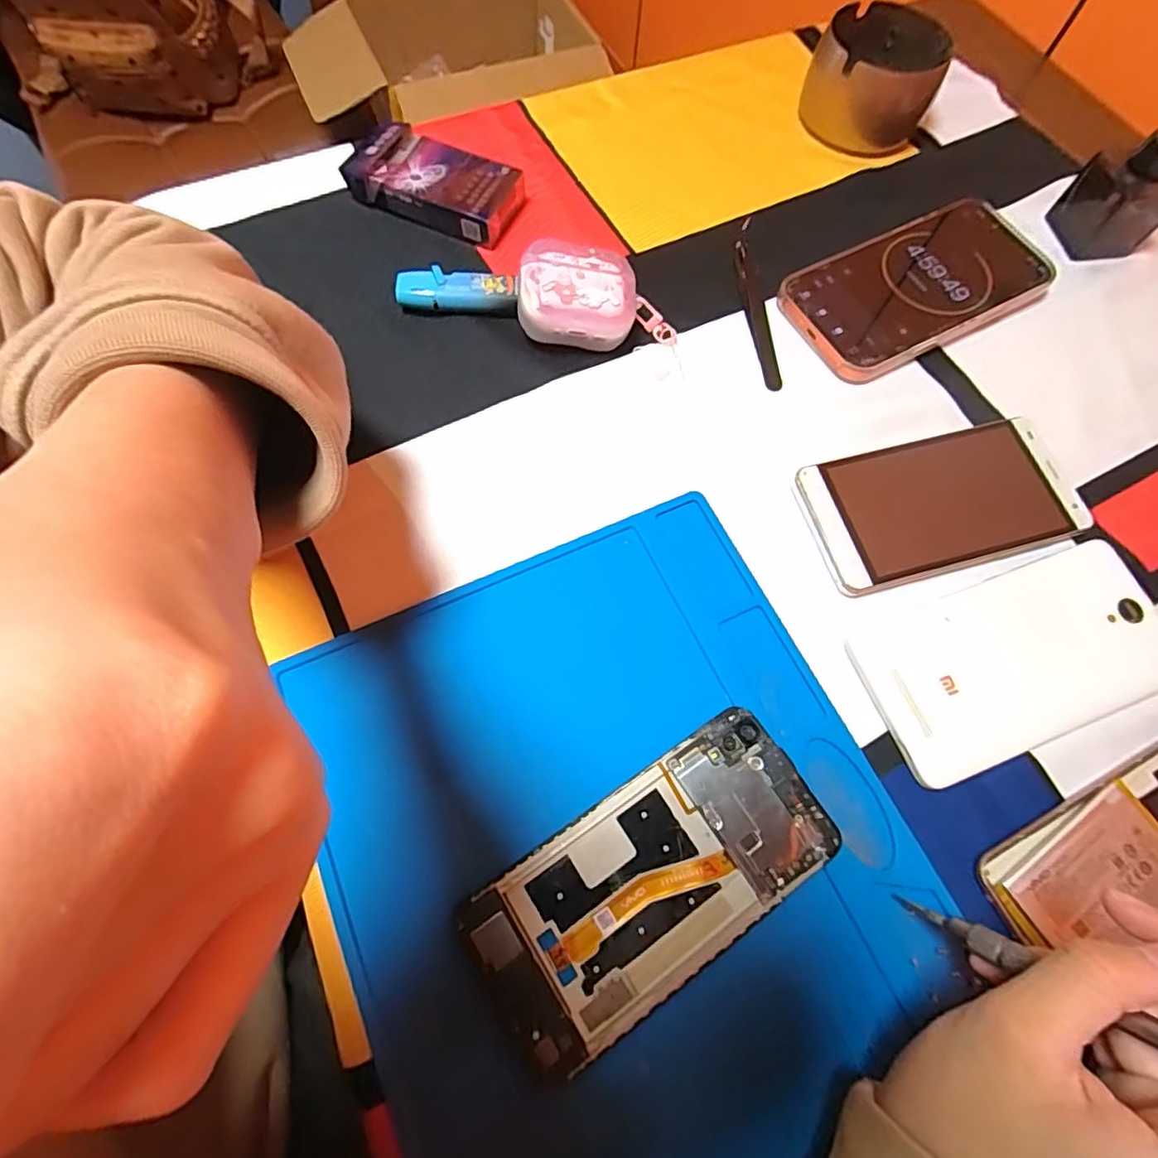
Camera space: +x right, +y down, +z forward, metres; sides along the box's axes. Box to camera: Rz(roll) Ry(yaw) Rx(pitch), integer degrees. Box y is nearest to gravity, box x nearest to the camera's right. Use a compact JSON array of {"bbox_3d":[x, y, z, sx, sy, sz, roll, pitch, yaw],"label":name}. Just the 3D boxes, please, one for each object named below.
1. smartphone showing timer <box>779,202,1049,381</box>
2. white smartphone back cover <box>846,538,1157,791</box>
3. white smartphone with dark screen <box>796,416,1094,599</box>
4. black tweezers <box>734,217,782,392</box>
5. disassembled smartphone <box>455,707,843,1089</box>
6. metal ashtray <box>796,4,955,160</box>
[{"bbox_3d":[0.207,-0.180,0.356,0.164,0.015,0.082,-26,72,-13],"label":"smartphone showing timer"},{"bbox_3d":[0.209,0.037,0.273,0.149,0.011,0.075,-19,71,-10],"label":"white smartphone back cover"},{"bbox_3d":[0.189,-0.040,0.302,0.141,0.011,0.071,-14,70,-8],"label":"white smartphone with dark screen"},{"bbox_3d":[0.106,-0.171,0.348,0.015,0.010,0.129,-3,69,-4],"label":"black tweezers"},{"bbox_3d":[0.030,0.121,0.233,0.147,0.012,0.069,-32,73,-14],"label":"disassembled smartphone"},{"bbox_3d":[0.204,-0.346,0.401,0.083,0.046,0.093,24,69,7],"label":"metal ashtray"}]

